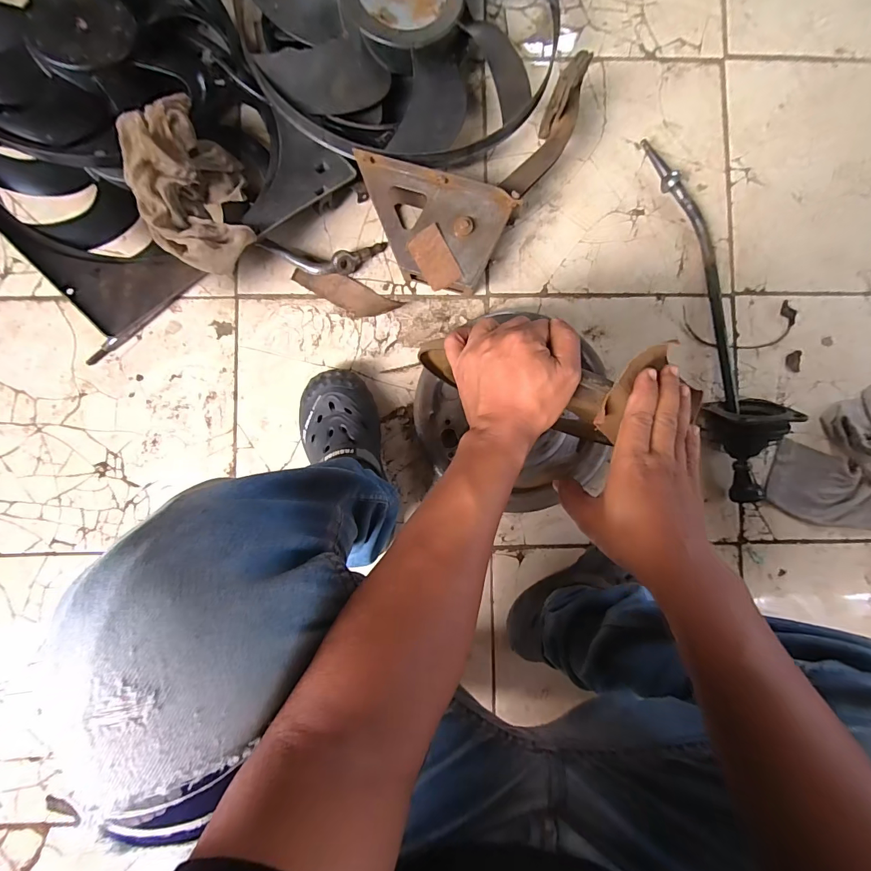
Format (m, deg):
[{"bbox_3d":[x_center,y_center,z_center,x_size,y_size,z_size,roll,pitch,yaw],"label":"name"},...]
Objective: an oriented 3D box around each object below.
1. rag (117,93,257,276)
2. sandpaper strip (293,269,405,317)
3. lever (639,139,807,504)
[{"bbox_3d":[-0.342,-0.338,0.566,0.129,0.105,0.239,-17,88,-2],"label":"rag"},{"bbox_3d":[-0.144,-0.230,0.657,0.167,0.015,0.049,24,90,-1],"label":"sandpaper strip"},{"bbox_3d":[0.442,-0.191,0.628,0.108,0.092,0.594,-16,91,-1],"label":"lever"}]

